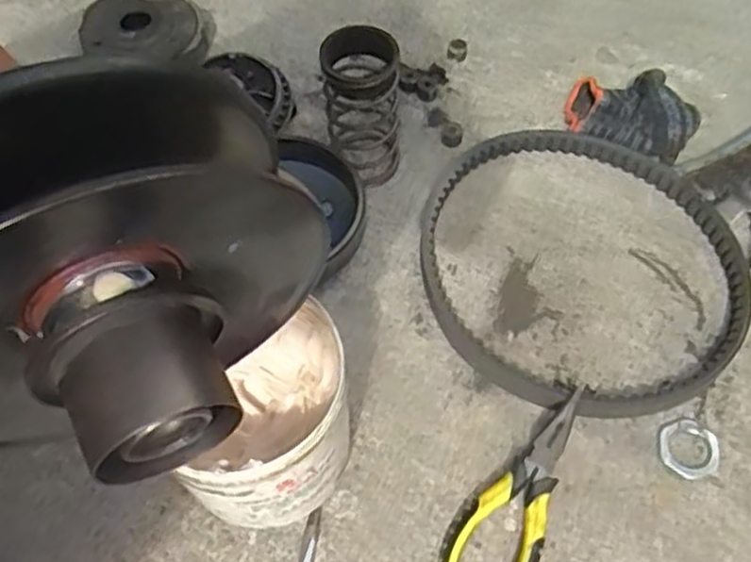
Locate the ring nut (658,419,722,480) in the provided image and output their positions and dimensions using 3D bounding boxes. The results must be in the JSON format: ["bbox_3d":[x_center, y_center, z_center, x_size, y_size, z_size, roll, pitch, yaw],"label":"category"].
[{"bbox_3d":[0.210,0.112,0.513,0.040,0.004,0.039,-1,58,2],"label":"ring nut"}]

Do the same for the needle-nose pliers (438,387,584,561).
[{"bbox_3d":[0.091,0.134,0.485,0.053,0.027,0.152,25,62,17],"label":"needle-nose pliers"}]

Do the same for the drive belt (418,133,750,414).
[{"bbox_3d":[0.150,-0.017,0.578,0.253,0.019,0.229,32,64,21],"label":"drive belt"}]

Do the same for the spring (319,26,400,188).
[{"bbox_3d":[-0.009,-0.134,0.586,0.054,0.107,0.060,-4,58,0],"label":"spring"}]

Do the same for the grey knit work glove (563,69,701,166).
[{"bbox_3d":[0.215,-0.146,0.644,0.106,0.040,0.080,20,61,14],"label":"grey knit work glove"}]

